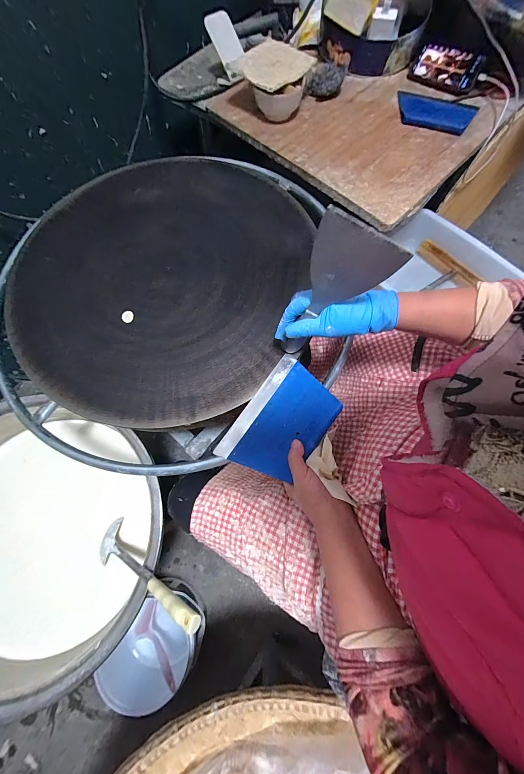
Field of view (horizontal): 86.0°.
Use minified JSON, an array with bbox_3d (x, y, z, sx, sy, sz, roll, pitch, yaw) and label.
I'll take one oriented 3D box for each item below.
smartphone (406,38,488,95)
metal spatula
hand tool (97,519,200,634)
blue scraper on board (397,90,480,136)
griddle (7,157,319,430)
[{"bbox_3d":[0.451,-0.786,0.690,0.160,0.074,0.013,30,38,13],"label":"smartphone"},{"bbox_3d":[0.082,-0.106,0.366,0.093,0.220,0.015,22,61,-3],"label":"metal spatula"},{"bbox_3d":[-0.214,0.333,0.506,0.319,0.029,0.075,2,66,42],"label":"hand tool"},{"bbox_3d":[0.408,-0.656,0.670,0.180,0.013,0.135,25,73,8],"label":"blue scraper on board"},{"bbox_3d":[-0.181,-0.214,0.521,0.500,0.020,0.569,11,72,4],"label":"griddle"}]

